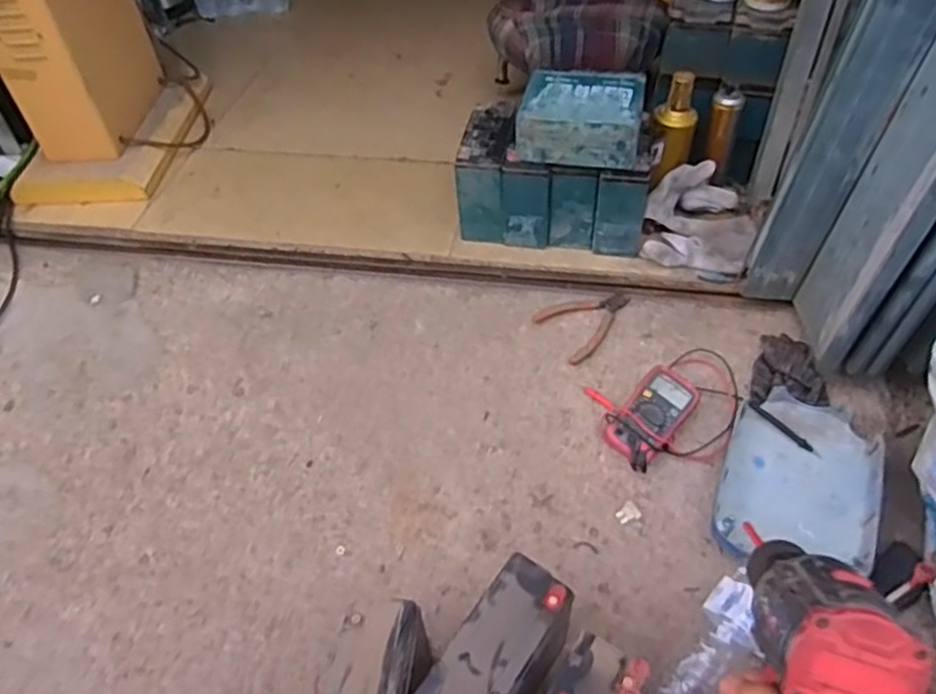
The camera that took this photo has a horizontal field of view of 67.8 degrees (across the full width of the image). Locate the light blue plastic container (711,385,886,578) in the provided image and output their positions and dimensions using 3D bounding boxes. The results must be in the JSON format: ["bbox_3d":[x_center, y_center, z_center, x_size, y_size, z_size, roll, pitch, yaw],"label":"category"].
[{"bbox_3d":[0.416,0.170,0.884,0.183,0.055,0.244,15,57,16],"label":"light blue plastic container"}]

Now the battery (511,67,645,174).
[{"bbox_3d":[0.174,-0.356,1.071,0.182,0.070,0.152,8,48,11],"label":"battery"}]

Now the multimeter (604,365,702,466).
[{"bbox_3d":[0.249,0.096,0.956,0.082,0.052,0.143,36,64,25],"label":"multimeter"}]

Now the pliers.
[{"bbox_3d":[0.190,-0.044,1.074,0.143,0.015,0.107,-27,56,-14],"label":"pliers"}]

